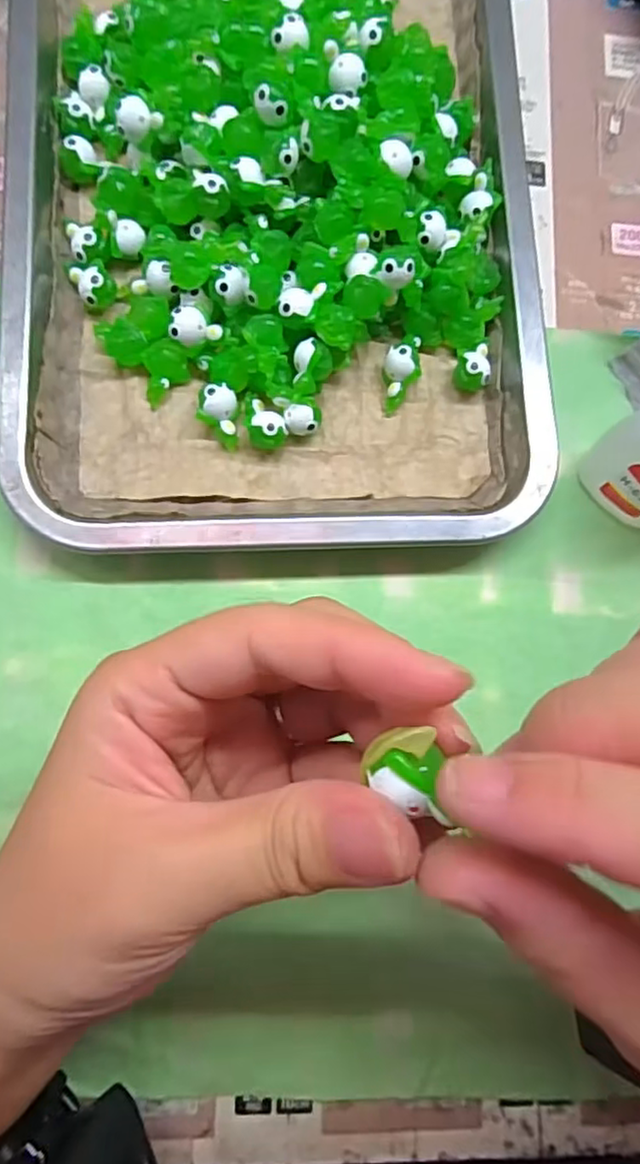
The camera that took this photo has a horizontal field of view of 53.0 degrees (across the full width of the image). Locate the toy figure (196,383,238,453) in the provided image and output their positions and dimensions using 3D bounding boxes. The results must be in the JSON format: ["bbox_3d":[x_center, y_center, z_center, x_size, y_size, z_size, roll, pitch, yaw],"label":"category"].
[{"bbox_3d":[-0.039,-0.064,0.250,0.015,0.016,0.023,0,82,-6],"label":"toy figure"}]

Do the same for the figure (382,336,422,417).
[{"bbox_3d":[0.033,-0.085,0.261,0.014,0.014,0.033,17,95,-4],"label":"figure"}]

